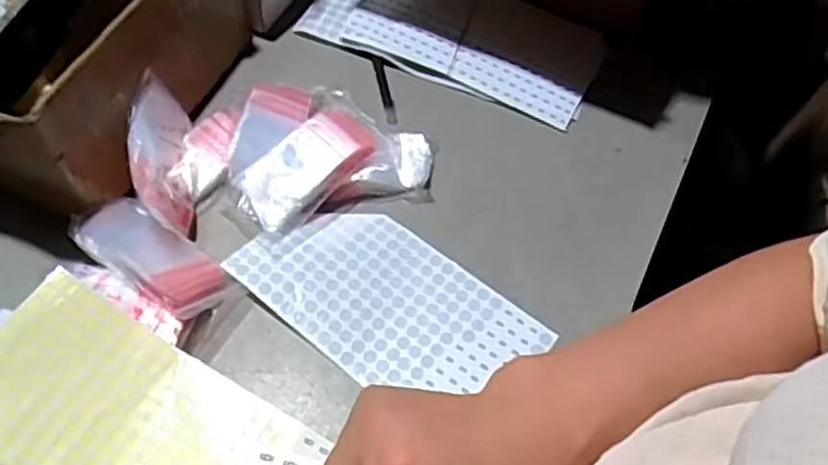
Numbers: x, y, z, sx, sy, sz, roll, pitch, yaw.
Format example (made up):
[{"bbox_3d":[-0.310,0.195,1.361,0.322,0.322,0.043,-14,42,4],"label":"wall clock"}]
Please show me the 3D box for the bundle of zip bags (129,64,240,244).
[{"bbox_3d":[-0.191,-0.065,0.571,0.068,0.065,0.138,8,58,1],"label":"bundle of zip bags"}]

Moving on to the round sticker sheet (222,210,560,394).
[{"bbox_3d":[-0.021,0.053,0.552,0.220,0.009,0.122,36,61,14],"label":"round sticker sheet"}]

